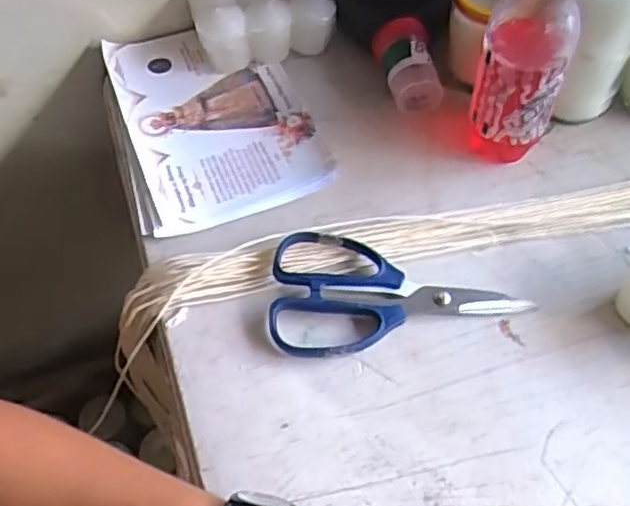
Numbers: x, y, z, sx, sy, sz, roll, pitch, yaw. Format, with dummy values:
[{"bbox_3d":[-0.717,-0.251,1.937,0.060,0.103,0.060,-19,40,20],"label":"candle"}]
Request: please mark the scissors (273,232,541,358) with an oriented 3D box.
[{"bbox_3d":[0.052,0.022,0.431,0.160,0.015,0.082,-4,55,0],"label":"scissors"}]

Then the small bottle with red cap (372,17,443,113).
[{"bbox_3d":[0.073,-0.149,0.527,0.044,0.040,0.068,-8,55,-3],"label":"small bottle with red cap"}]

